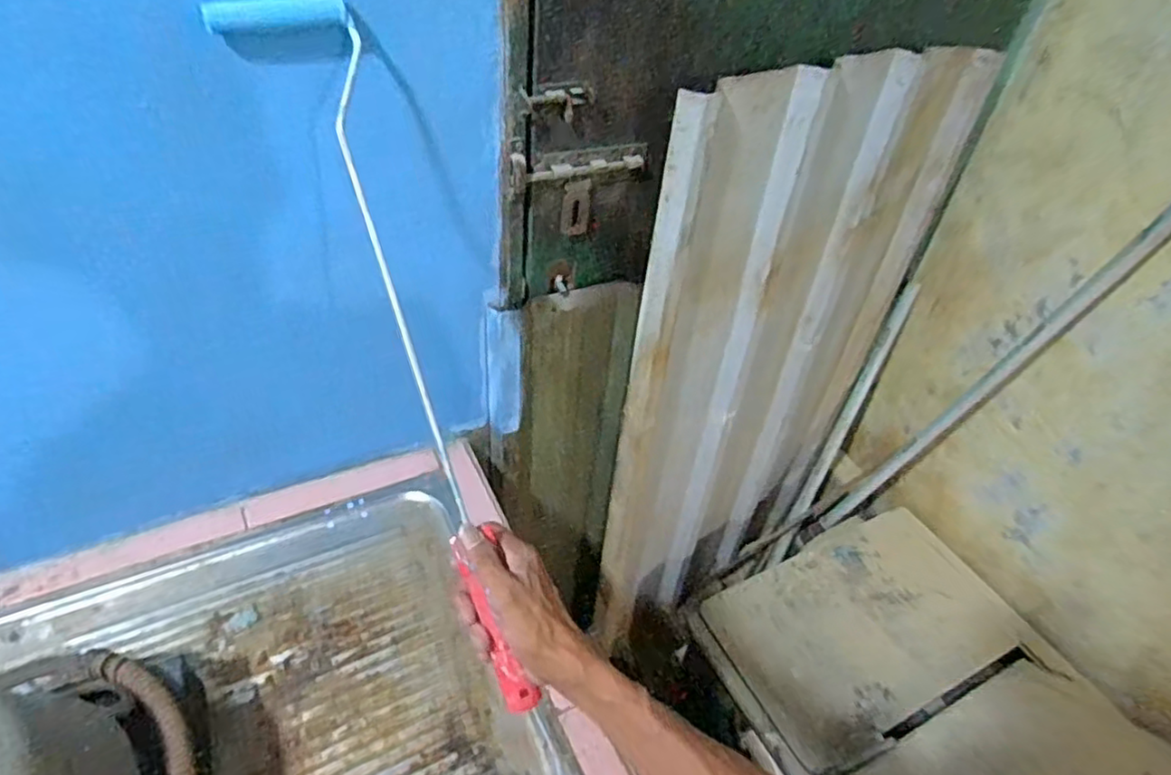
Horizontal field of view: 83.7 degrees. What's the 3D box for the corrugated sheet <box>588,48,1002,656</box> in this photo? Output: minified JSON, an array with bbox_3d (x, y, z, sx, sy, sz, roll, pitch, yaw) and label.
[{"bbox_3d":[0.325,-0.001,1.168,0.664,1.056,0.061,-22,47,-29],"label":"corrugated sheet"}]

